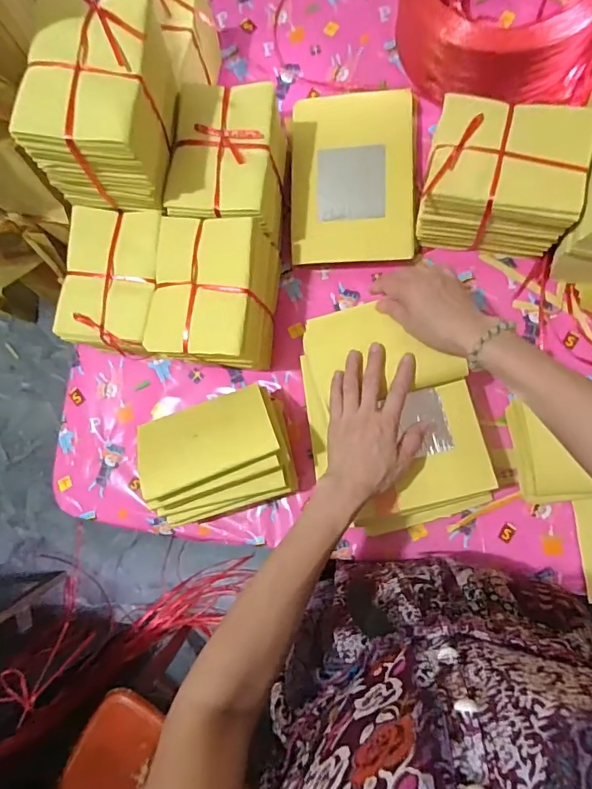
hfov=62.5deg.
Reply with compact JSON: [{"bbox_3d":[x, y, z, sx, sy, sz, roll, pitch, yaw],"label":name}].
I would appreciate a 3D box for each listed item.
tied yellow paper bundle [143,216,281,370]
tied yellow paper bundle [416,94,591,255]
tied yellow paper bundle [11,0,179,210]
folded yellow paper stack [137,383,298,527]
[{"bbox_3d":[-0.102,-0.121,0.627,0.132,0.116,0.168,5,85,8],"label":"tied yellow paper bundle"},{"bbox_3d":[0.241,-0.253,0.589,0.164,0.134,0.121,10,85,8],"label":"tied yellow paper bundle"},{"bbox_3d":[-0.206,-0.315,0.535,0.117,0.127,0.170,7,85,8],"label":"tied yellow paper bundle"},{"bbox_3d":[-0.092,0.077,0.605,0.169,0.122,0.136,-18,82,5],"label":"folded yellow paper stack"}]

